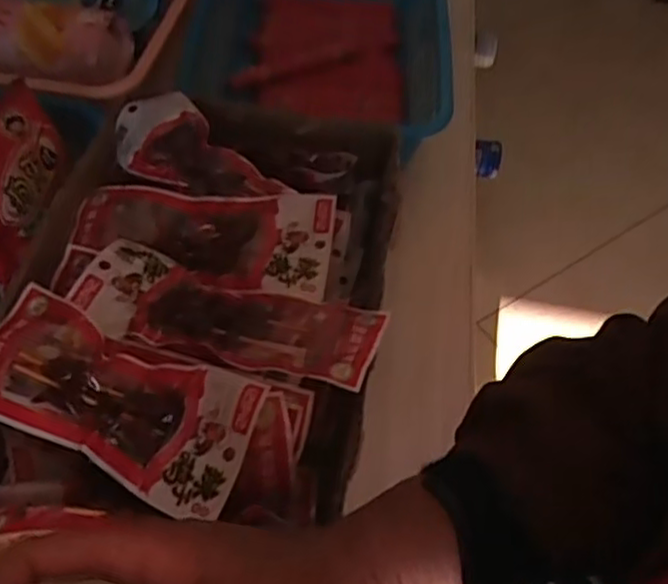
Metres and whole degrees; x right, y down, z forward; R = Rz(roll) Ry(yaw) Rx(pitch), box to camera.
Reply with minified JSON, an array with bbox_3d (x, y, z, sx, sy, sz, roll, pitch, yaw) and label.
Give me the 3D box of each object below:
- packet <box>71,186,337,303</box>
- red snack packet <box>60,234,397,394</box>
[{"bbox_3d":[-0.097,-0.038,0.513,0.188,0.028,0.081,7,53,1],"label":"packet"},{"bbox_3d":[-0.069,0.010,0.456,0.194,0.029,0.081,9,34,10],"label":"red snack packet"}]

